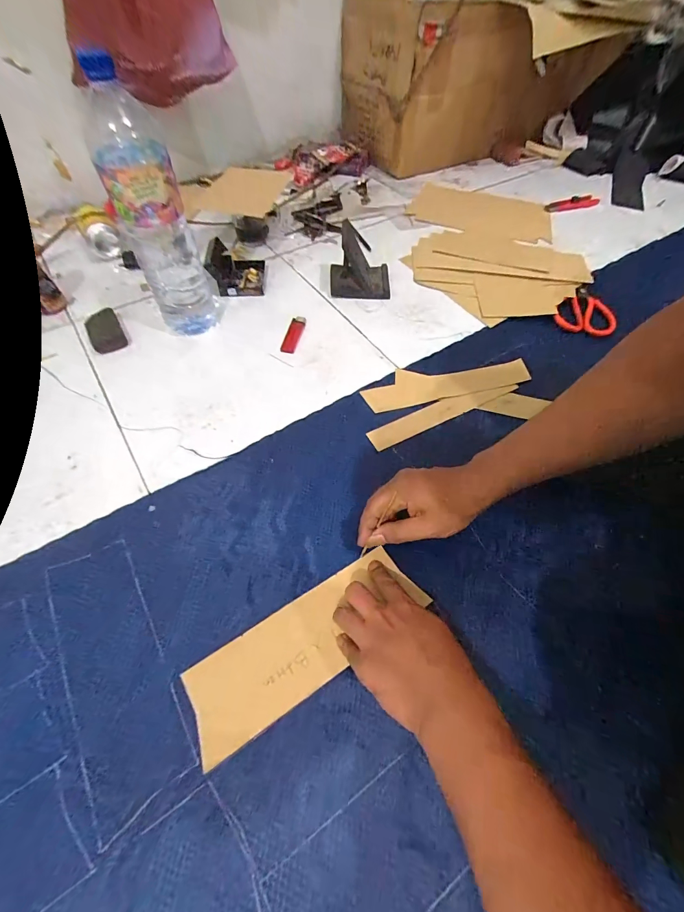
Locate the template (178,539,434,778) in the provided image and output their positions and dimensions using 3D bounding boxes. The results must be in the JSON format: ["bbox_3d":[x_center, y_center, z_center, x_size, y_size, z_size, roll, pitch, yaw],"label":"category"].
[{"bbox_3d":[-0.032,0.183,0.369,0.239,0.006,0.080,-29,62,-18],"label":"template"}]

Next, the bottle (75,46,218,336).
[{"bbox_3d":[-0.249,-0.310,0.500,0.087,0.303,0.083,-22,60,-14],"label":"bottle"}]

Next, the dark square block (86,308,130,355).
[{"bbox_3d":[-0.388,-0.206,0.601,0.049,0.017,0.101,-26,61,-17],"label":"dark square block"}]

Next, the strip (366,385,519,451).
[{"bbox_3d":[0.146,-0.068,0.532,0.238,0.004,0.037,-23,60,-15],"label":"strip"}]

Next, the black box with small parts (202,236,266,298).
[{"bbox_3d":[-0.193,-0.350,0.670,0.091,0.059,0.107,-4,57,-4],"label":"black box with small parts"}]

